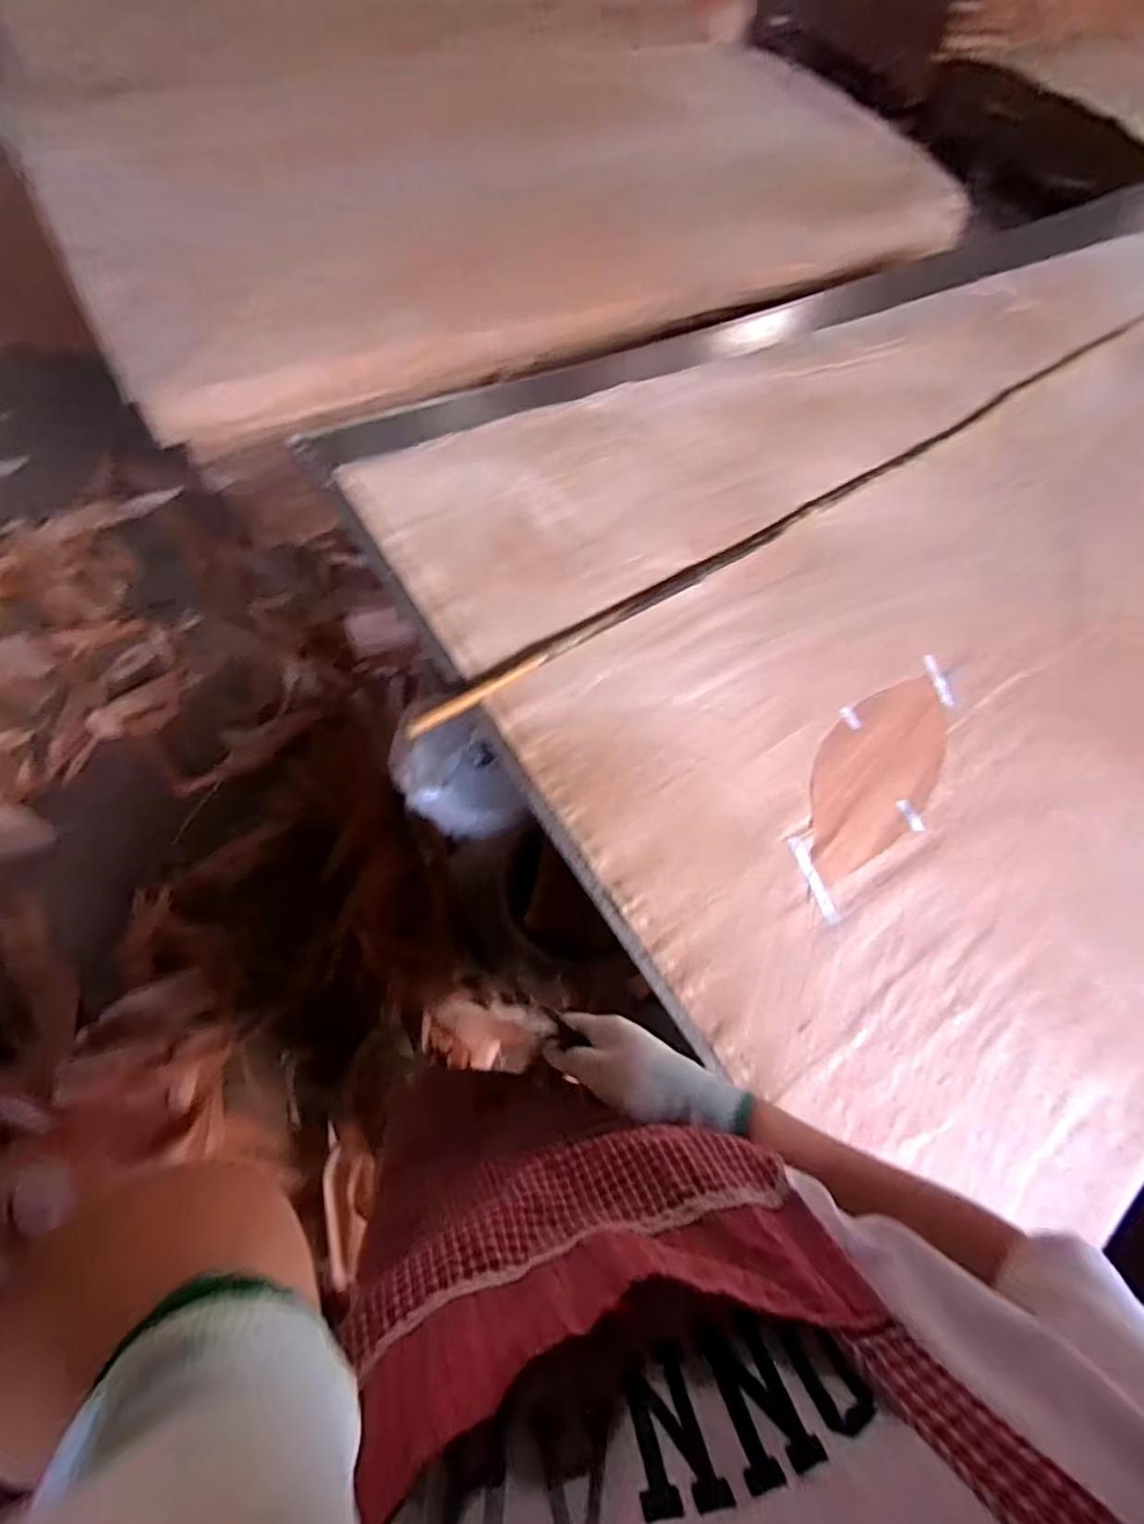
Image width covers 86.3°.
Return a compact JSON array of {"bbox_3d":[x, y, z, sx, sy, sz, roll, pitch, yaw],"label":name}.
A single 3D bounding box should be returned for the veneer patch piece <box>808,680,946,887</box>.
[{"bbox_3d":[0.368,0.008,0.735,0.128,0.006,0.312,41,65,14],"label":"veneer patch piece"}]

